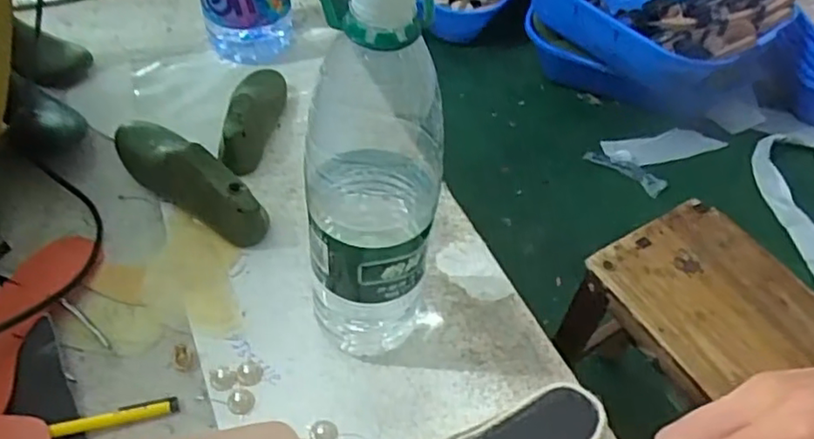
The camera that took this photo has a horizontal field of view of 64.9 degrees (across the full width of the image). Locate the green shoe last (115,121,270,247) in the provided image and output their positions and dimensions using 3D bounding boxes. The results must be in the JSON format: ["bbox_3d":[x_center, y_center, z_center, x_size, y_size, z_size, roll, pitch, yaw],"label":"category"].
[{"bbox_3d":[-0.214,-0.045,0.613,0.190,0.068,0.060,39,59,23],"label":"green shoe last"}]

